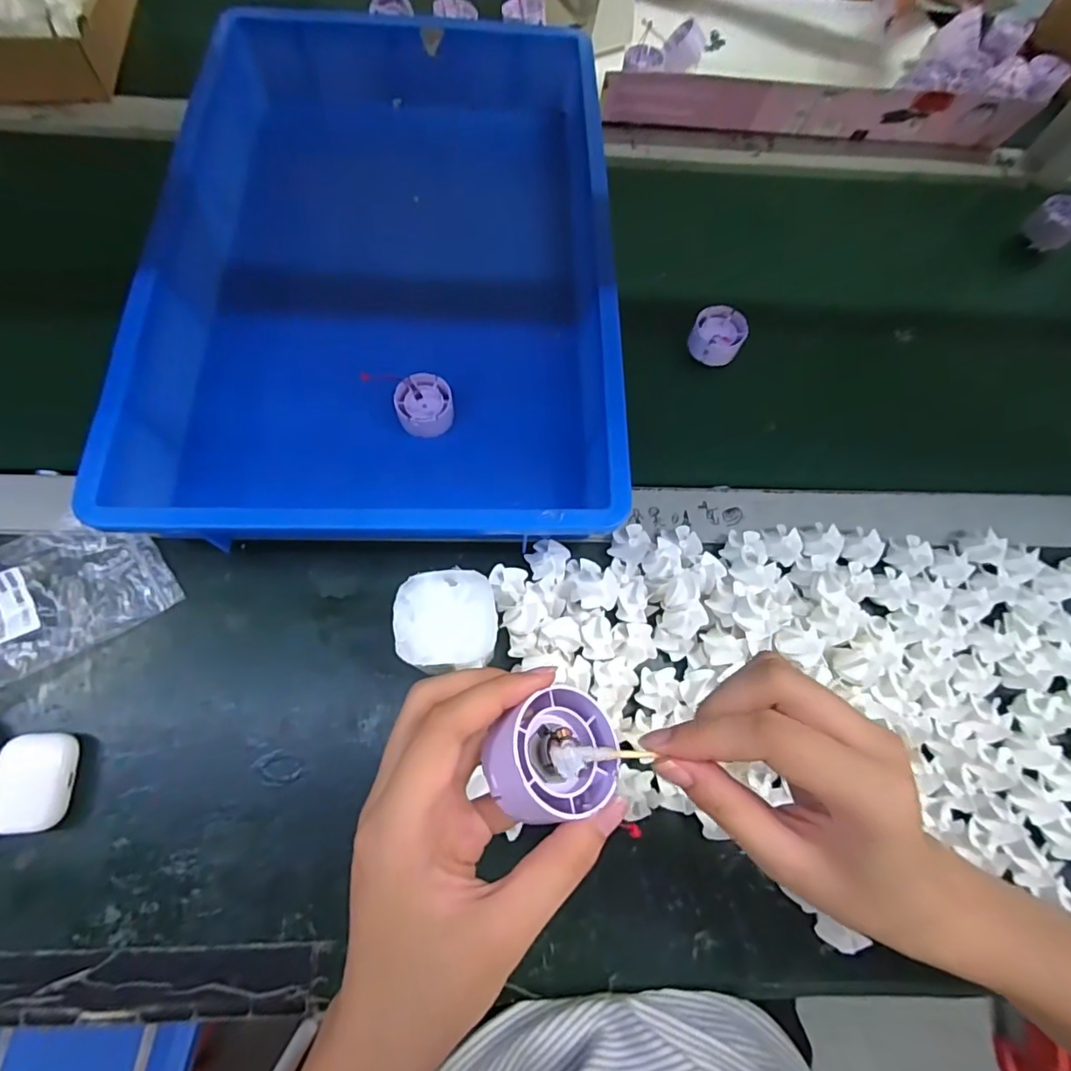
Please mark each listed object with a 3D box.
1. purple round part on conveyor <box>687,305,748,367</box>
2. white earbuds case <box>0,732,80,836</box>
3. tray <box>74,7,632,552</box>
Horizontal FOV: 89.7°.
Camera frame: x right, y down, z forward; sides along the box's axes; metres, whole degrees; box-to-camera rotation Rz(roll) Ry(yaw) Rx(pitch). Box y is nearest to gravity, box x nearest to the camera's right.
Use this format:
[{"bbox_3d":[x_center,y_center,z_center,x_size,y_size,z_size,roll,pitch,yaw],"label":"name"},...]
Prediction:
[{"bbox_3d":[0.167,-0.183,0.497,0.047,0.030,0.047,0,70,-1],"label":"purple round part on conveyor"},{"bbox_3d":[-0.329,0.162,0.354,0.039,0.022,0.059,2,70,-3],"label":"white earbuds case"},{"bbox_3d":[-0.122,-0.251,0.488,0.363,0.099,0.539,0,70,-3],"label":"tray"}]

